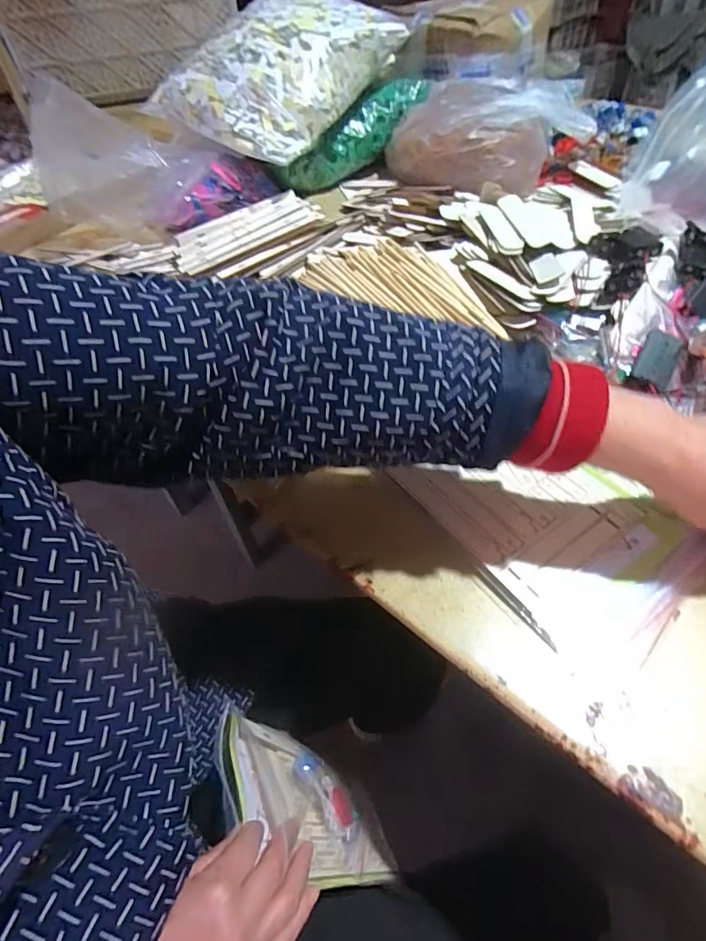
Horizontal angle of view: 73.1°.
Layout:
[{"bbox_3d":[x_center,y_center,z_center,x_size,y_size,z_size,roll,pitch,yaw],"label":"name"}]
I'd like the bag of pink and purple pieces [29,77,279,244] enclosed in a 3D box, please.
[{"bbox_3d":[-0.303,-0.457,0.717,0.343,0.147,0.099,8,49,-11],"label":"bag of pink and purple pieces"}]

